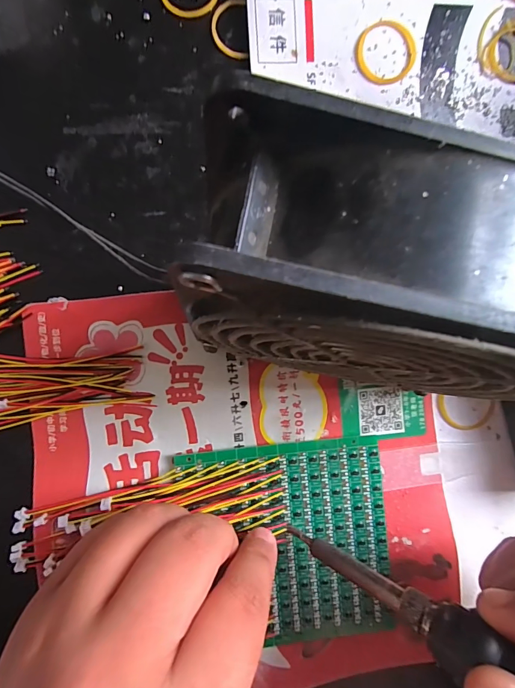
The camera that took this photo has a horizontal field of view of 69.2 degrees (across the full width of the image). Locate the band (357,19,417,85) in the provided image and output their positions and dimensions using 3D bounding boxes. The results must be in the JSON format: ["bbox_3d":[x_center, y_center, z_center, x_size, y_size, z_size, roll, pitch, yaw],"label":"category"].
[{"bbox_3d":[0.067,-0.152,0.194,0.031,0.004,0.031,0,88,-5],"label":"band"}]

